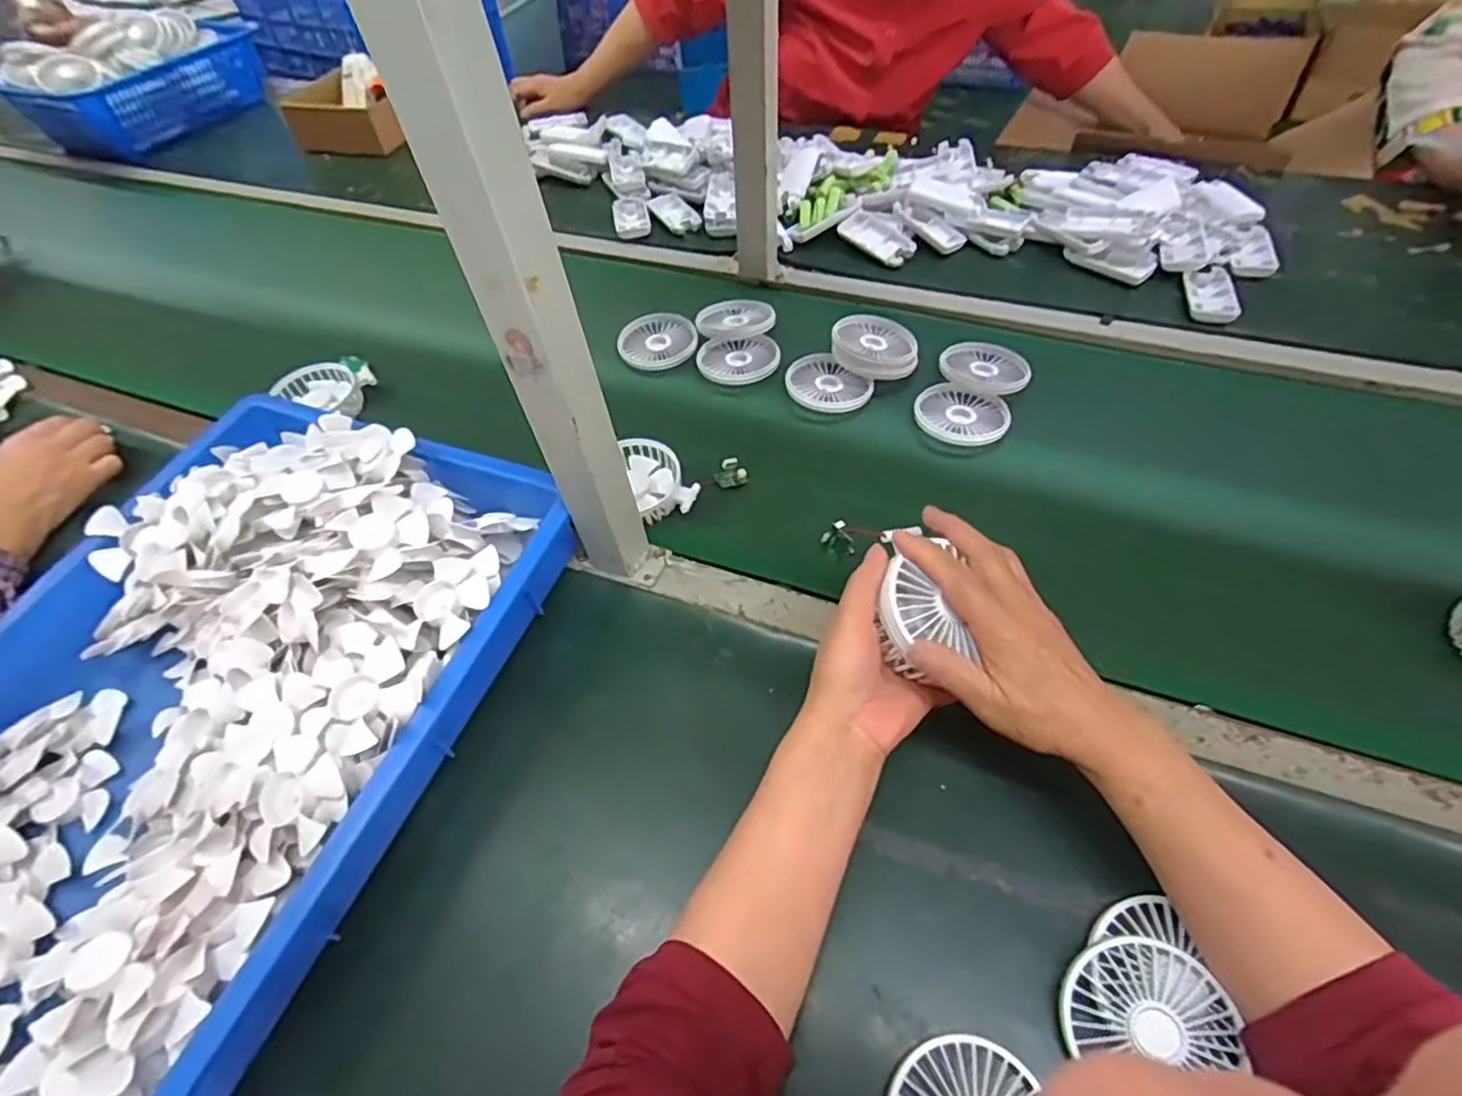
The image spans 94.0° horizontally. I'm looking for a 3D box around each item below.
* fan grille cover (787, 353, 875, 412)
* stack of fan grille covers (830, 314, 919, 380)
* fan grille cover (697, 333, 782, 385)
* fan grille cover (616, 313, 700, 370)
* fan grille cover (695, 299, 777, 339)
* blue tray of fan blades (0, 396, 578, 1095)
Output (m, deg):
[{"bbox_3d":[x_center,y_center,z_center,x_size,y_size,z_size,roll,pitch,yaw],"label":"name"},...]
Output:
[{"bbox_3d":[0.096,-0.164,0.694,0.084,0.021,0.069,33,61,25],"label":"fan grille cover"},{"bbox_3d":[0.153,-0.212,0.711,0.088,0.015,0.083,41,62,14],"label":"stack of fan grille covers"},{"bbox_3d":[0.009,-0.204,0.735,0.087,0.007,0.087,-6,53,0],"label":"fan grille cover"},{"bbox_3d":[-0.080,-0.231,0.756,0.082,0.010,0.084,-37,59,-22],"label":"fan grille cover"},{"bbox_3d":[0.001,-0.259,0.767,0.076,0.013,0.078,-32,57,-19],"label":"fan grille cover"},{"bbox_3d":[-0.394,0.129,0.482,0.373,0.098,0.548,16,57,17],"label":"blue tray of fan blades"}]

